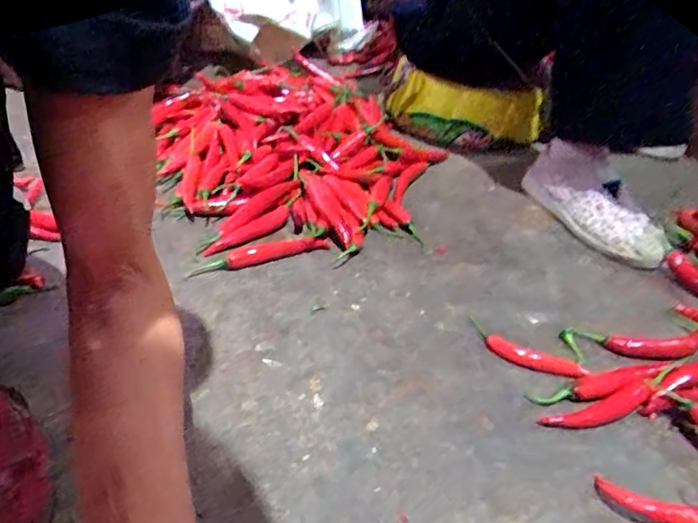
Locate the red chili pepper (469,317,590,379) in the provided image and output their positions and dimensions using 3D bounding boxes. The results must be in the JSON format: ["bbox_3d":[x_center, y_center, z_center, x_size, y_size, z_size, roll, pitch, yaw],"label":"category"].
[{"bbox_3d":[0.165,0.086,0.520,0.116,0.015,0.029,27,41,29],"label":"red chili pepper"}]

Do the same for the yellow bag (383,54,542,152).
[{"bbox_3d":[0.202,-0.260,0.944,0.281,0.104,0.102,12,35,11],"label":"yellow bag"}]

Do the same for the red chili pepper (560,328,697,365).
[{"bbox_3d":[0.287,0.083,0.538,0.140,0.023,0.048,7,35,4],"label":"red chili pepper"}]

